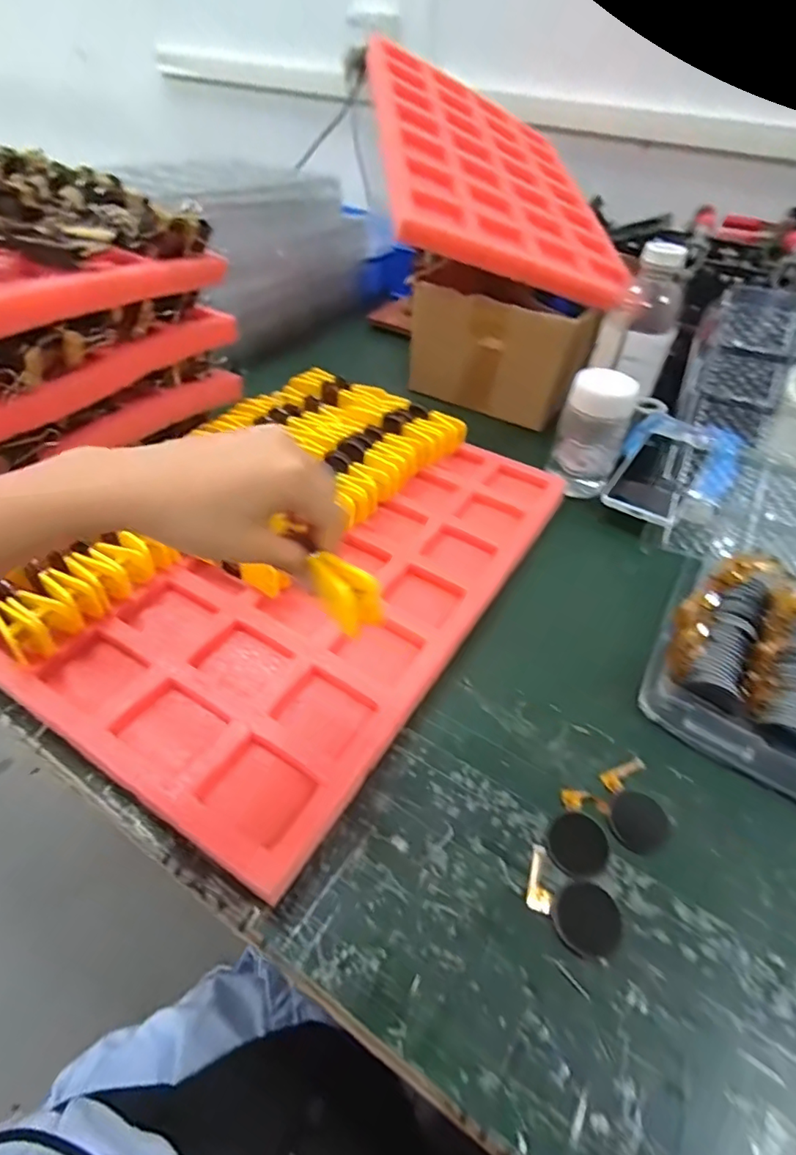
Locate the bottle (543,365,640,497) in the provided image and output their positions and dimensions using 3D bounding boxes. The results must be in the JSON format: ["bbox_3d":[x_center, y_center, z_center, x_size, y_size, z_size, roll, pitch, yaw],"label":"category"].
[{"bbox_3d":[0.216,-0.157,0.613,0.073,0.133,0.055,21,47,15],"label":"bottle"}]

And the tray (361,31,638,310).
[{"bbox_3d":[0.128,-0.555,0.736,0.318,0.028,0.527,8,57,-22],"label":"tray"}]

